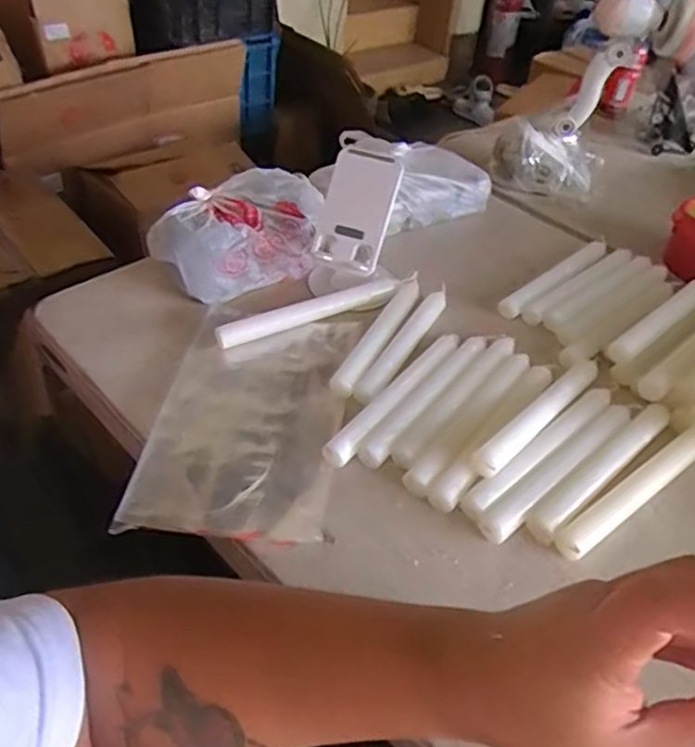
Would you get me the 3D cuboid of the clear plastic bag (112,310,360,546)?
[{"bbox_3d":[-0.081,0.028,0.538,0.149,0.011,0.245,7,41,2],"label":"clear plastic bag"}]

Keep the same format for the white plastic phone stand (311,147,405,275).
[{"bbox_3d":[0.006,-0.161,0.625,0.071,0.111,0.023,17,6,24],"label":"white plastic phone stand"}]

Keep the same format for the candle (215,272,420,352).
[{"bbox_3d":[-0.027,-0.065,0.631,0.215,0.017,0.022,-20,47,-26],"label":"candle"}]

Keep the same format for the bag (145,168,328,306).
[{"bbox_3d":[-0.113,-0.144,0.660,0.173,0.087,0.102,-17,46,-24],"label":"bag"}]

